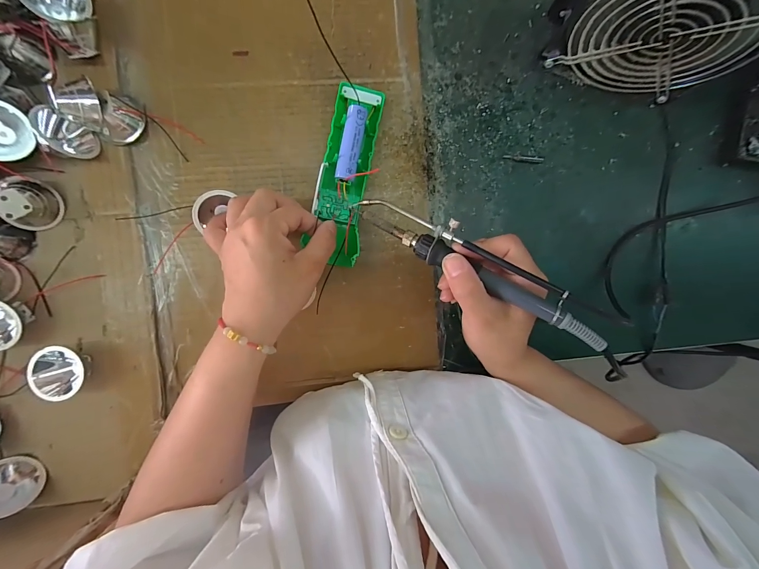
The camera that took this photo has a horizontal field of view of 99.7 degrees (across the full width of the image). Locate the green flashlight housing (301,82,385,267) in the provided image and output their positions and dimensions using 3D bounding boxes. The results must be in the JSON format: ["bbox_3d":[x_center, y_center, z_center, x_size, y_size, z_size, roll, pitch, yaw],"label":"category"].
[{"bbox_3d":[-0.030,-0.097,0.284,0.045,0.023,0.157,8,91,-8],"label":"green flashlight housing"}]

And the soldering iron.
[{"bbox_3d":[0.078,-0.010,0.236,0.220,0.019,0.031,33,92,12],"label":"soldering iron"}]

